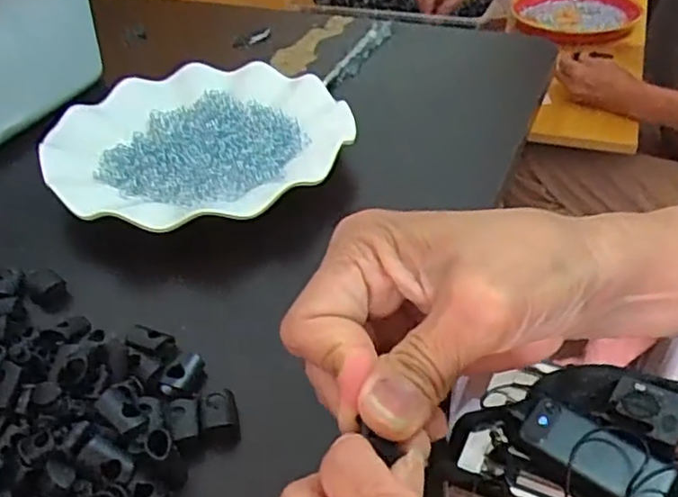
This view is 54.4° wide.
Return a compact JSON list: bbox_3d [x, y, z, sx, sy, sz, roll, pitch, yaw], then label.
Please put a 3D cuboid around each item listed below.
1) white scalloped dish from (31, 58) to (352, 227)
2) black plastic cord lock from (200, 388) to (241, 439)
[{"bbox_3d":[-0.087,-0.067,0.421,0.180,0.021,0.179,-2,39,2],"label":"white scalloped dish"},{"bbox_3d":[-0.049,0.068,0.272,0.014,0.010,0.019,-10,40,-8],"label":"black plastic cord lock"}]

